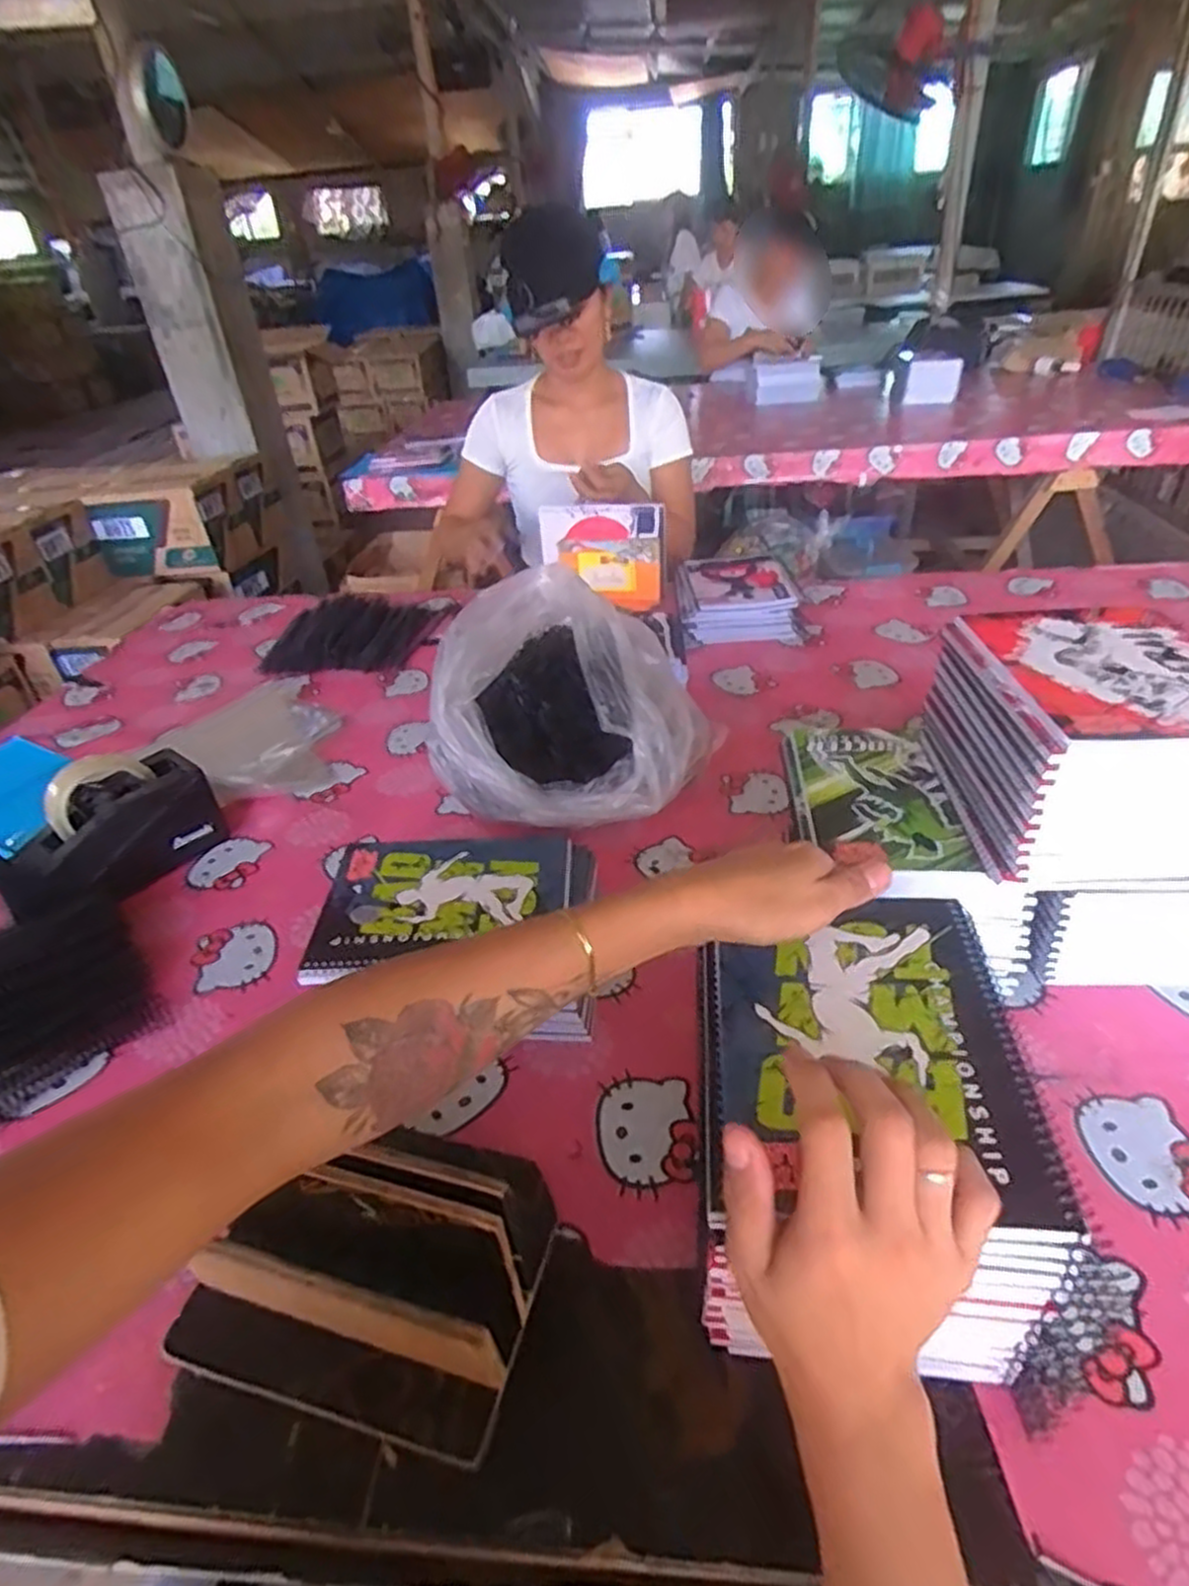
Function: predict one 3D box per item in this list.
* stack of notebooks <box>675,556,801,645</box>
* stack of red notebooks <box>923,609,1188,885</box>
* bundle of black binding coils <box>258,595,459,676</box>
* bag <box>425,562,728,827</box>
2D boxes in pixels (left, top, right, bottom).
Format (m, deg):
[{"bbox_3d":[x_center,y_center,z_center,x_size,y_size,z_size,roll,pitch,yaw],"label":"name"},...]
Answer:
[{"bbox_3d":[0.211,-0.290,1.174,0.168,0.062,0.189,-3,35,4],"label":"stack of notebooks"},{"bbox_3d":[0.355,-0.042,0.570,0.160,0.113,0.196,-2,36,4],"label":"stack of red notebooks"},{"bbox_3d":[-0.372,-0.249,1.206,0.246,0.042,0.231,3,37,12],"label":"bundle of black binding coils"},{"bbox_3d":[-0.017,-0.073,0.784,0.257,0.198,0.233,19,42,30],"label":"bag"}]

